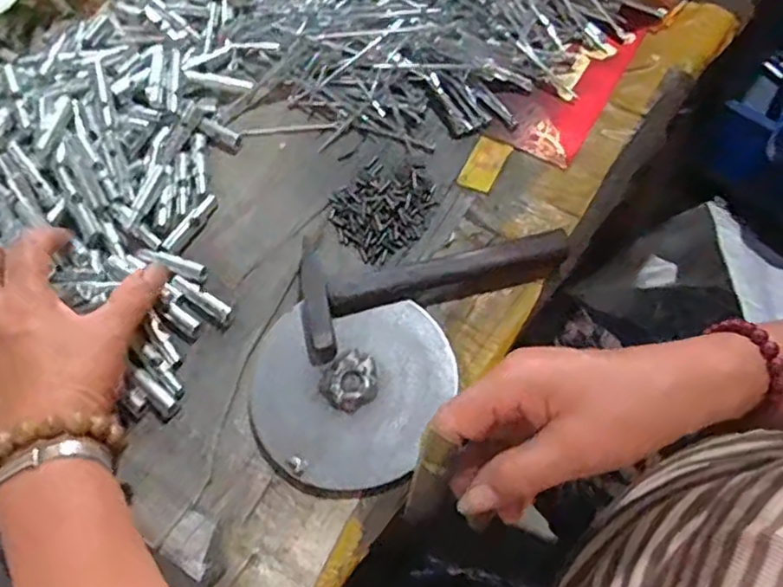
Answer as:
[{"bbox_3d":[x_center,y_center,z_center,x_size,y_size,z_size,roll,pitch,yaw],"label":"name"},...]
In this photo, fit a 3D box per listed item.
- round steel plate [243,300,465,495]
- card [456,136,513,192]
[{"bbox_3d":[-0.025,0.064,0.401,0.126,0.013,0.114,-2,69,1],"label":"round steel plate"},{"bbox_3d":[0.067,-0.095,0.467,0.025,0.004,0.044,26,73,11],"label":"card"}]

